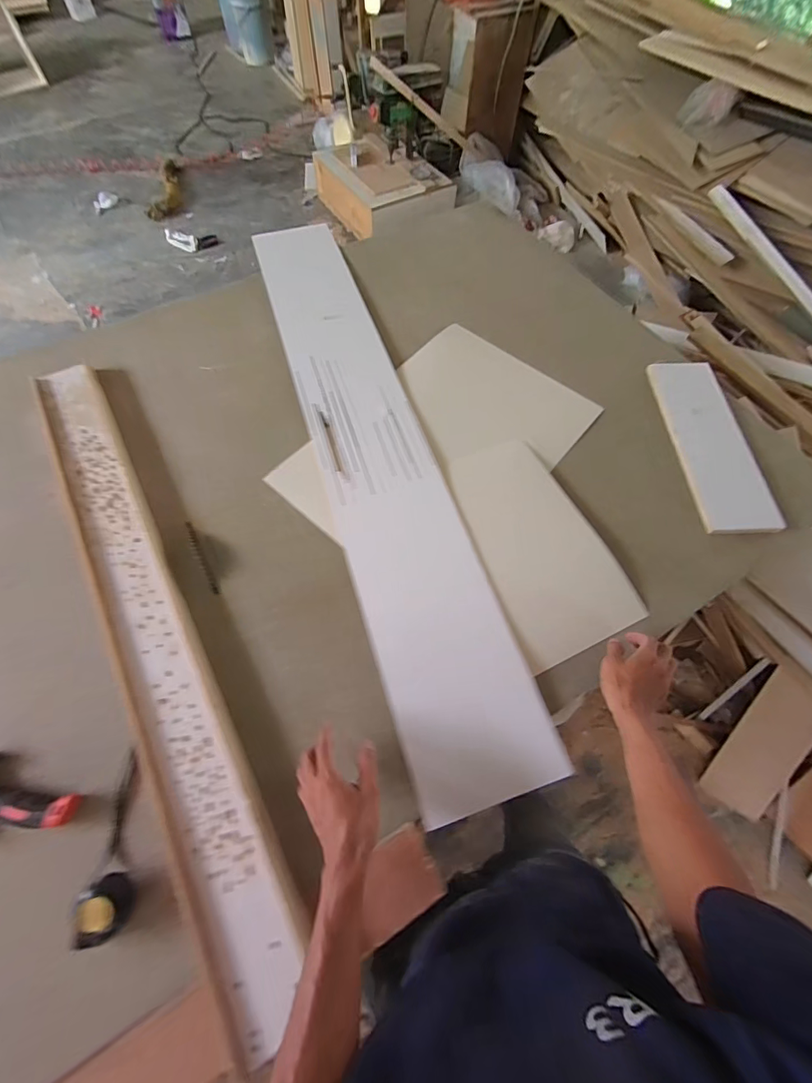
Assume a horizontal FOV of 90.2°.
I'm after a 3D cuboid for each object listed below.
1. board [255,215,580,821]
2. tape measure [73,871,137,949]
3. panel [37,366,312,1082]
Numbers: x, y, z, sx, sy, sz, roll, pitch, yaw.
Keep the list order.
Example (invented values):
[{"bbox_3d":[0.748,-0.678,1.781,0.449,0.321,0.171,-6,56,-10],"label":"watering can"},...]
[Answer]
[{"bbox_3d":[-0.079,-0.223,0.817,0.211,0.024,1.341,-17,67,-7],"label":"board"},{"bbox_3d":[-0.366,0.446,0.492,0.057,0.041,0.067,-4,65,-4],"label":"tape measure"},{"bbox_3d":[-0.427,0.109,0.656,0.112,0.025,1.119,-28,68,-14],"label":"panel"}]

